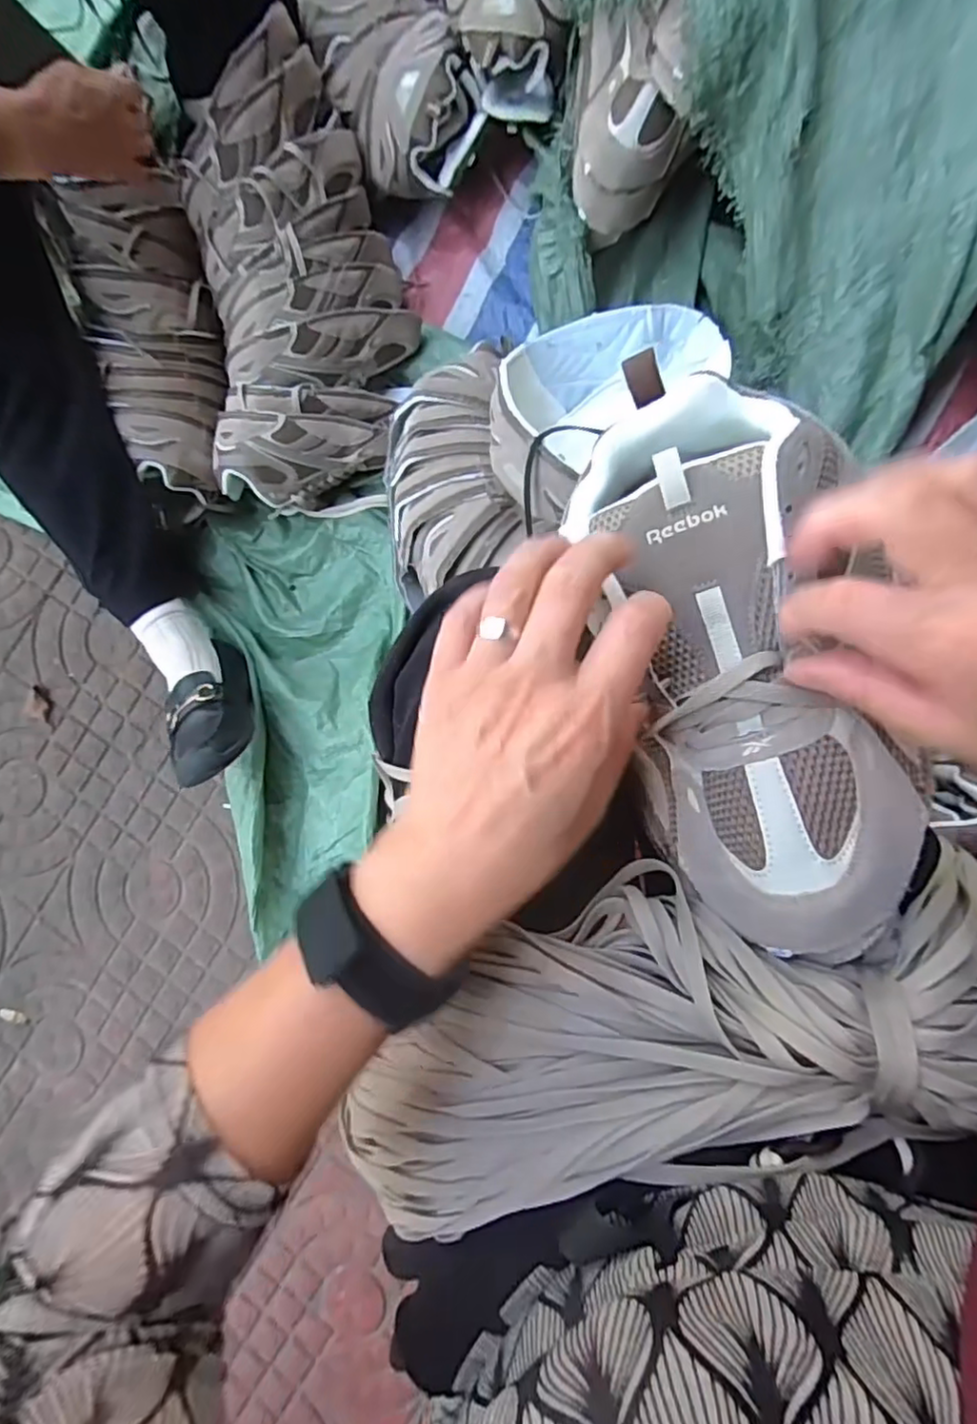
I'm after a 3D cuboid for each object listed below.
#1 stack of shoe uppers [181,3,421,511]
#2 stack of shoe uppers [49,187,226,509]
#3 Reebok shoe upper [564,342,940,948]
[{"bbox_3d":[-0.220,-0.507,0.748,0.227,0.139,0.501,-5,86,7],"label":"stack of shoe uppers"},{"bbox_3d":[-0.395,-0.443,0.742,0.127,0.111,0.362,-10,85,7],"label":"stack of shoe uppers"},{"bbox_3d":[0.115,-0.026,0.284,0.118,0.075,0.262,-14,86,6],"label":"Reebok shoe upper"}]

